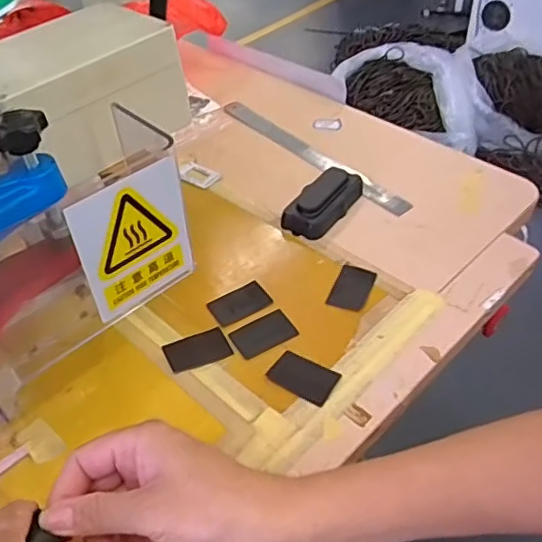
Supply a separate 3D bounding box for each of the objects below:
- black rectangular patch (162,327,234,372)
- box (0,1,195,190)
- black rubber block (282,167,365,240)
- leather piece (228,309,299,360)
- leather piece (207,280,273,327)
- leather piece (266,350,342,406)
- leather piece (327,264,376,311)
[{"bbox_3d":[-0.064,0.069,0.509,0.055,0.004,0.036,-20,46,-19],"label":"black rectangular patch"},{"bbox_3d":[-0.165,-0.151,0.491,0.110,0.085,0.156,28,52,29],"label":"box"},{"bbox_3d":[0.060,-0.078,0.636,0.049,0.030,0.111,24,48,24],"label":"black rubber block"},{"bbox_3d":[-0.007,0.056,0.521,0.055,0.004,0.035,-22,47,-21],"label":"leather piece"},{"bbox_3d":[-0.029,0.030,0.547,0.055,0.004,0.035,-25,48,-23],"label":"leather piece"},{"bbox_3d":[0.027,0.088,0.484,0.055,0.004,0.035,25,49,25],"label":"leather piece"},{"bbox_3d":[0.078,0.015,0.555,0.034,0.004,0.058,16,46,17],"label":"leather piece"}]

